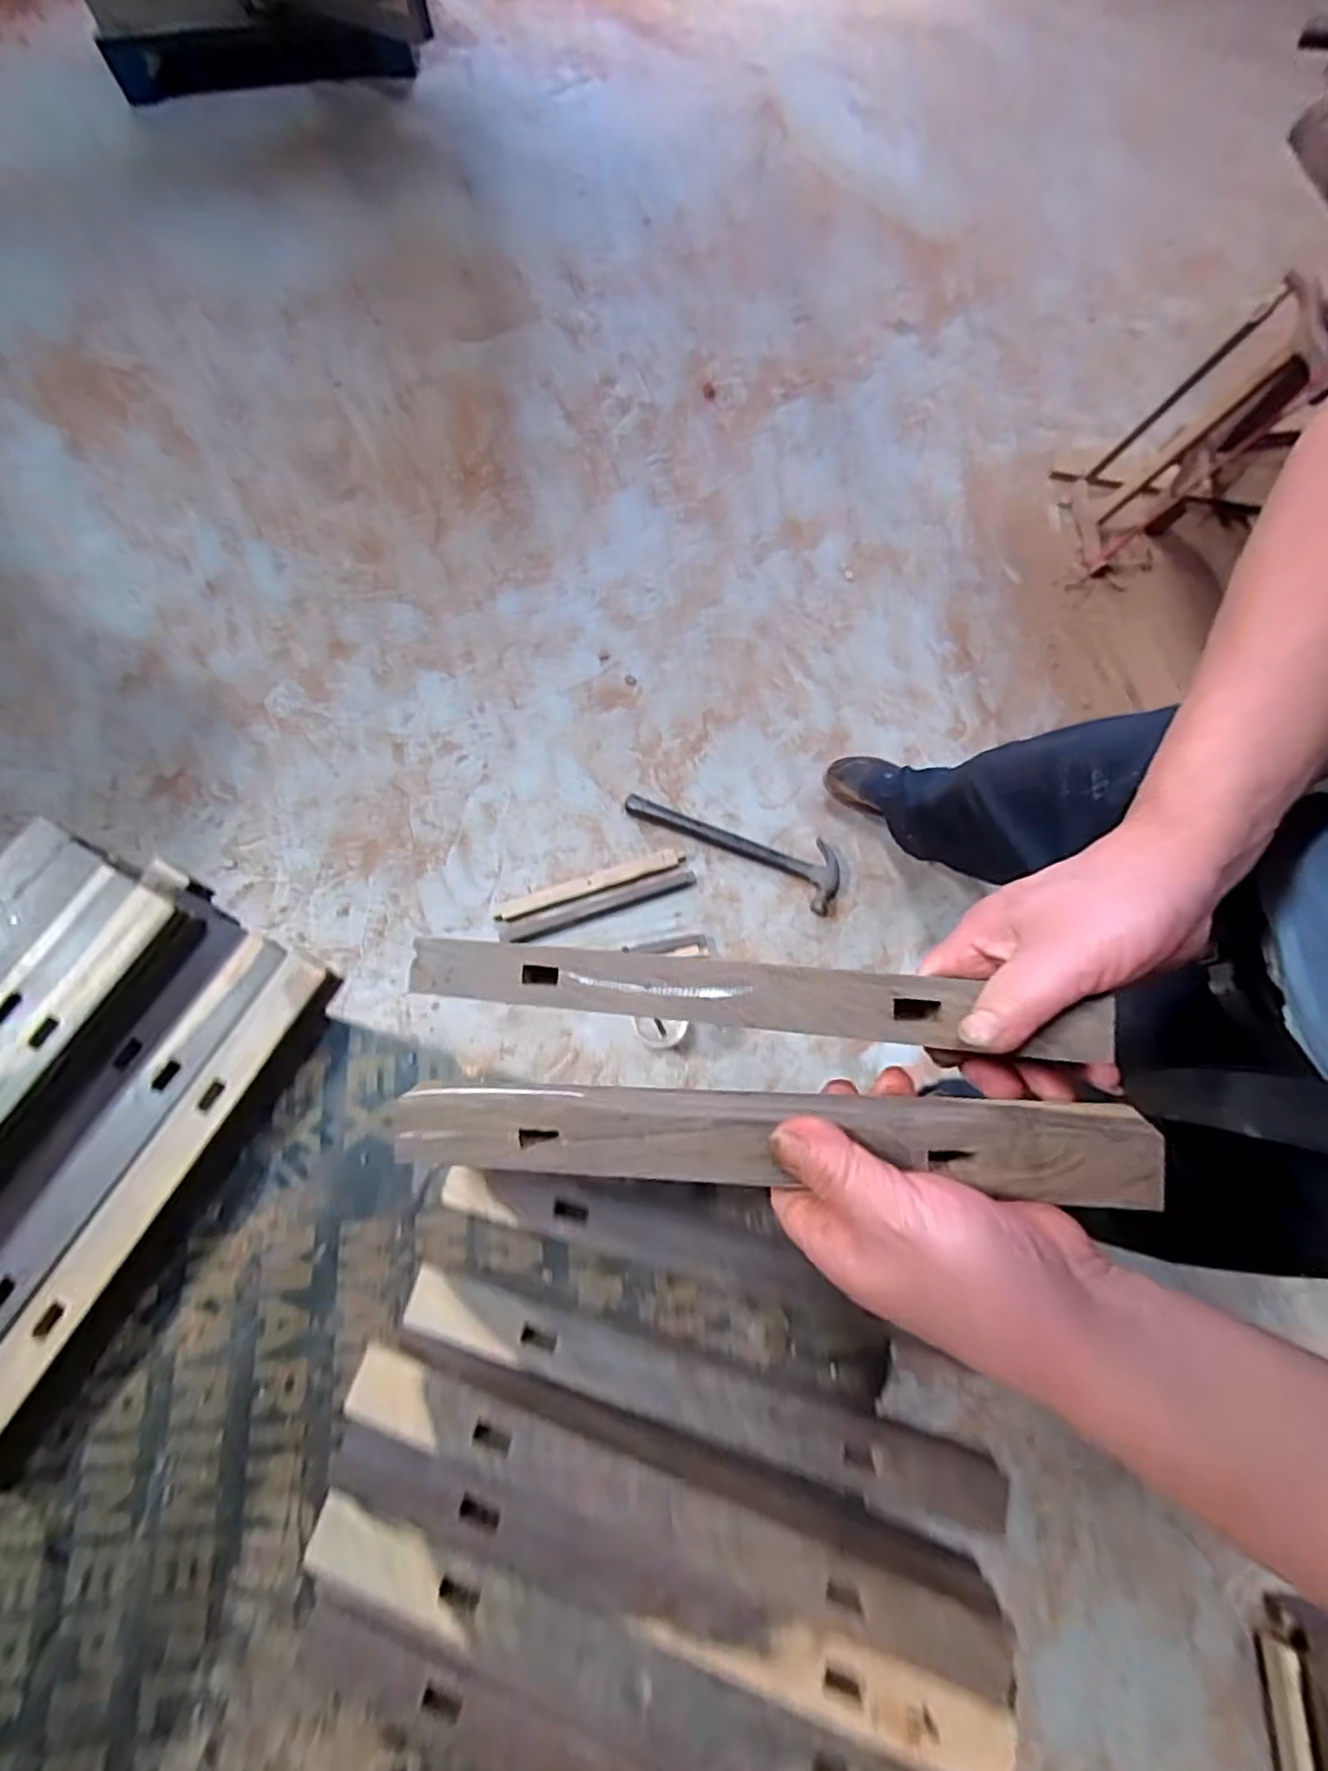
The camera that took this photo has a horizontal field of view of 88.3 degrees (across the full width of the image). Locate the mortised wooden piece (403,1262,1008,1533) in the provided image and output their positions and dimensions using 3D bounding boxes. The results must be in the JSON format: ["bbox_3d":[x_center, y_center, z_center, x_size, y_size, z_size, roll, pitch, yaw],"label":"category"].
[{"bbox_3d":[0.013,0.272,0.377,0.315,0.043,0.043,16,72,5],"label":"mortised wooden piece"}]

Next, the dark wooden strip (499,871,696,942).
[{"bbox_3d":[-0.114,0.038,1.196,0.351,0.021,0.041,-16,72,-6],"label":"dark wooden strip"}]

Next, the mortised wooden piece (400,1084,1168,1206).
[{"bbox_3d":[0.033,0.111,0.303,0.321,0.023,0.039,-3,71,12],"label":"mortised wooden piece"}]

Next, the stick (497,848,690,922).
[{"bbox_3d":[-0.133,-0.001,1.227,0.343,0.024,0.033,-19,73,-7],"label":"stick"}]

